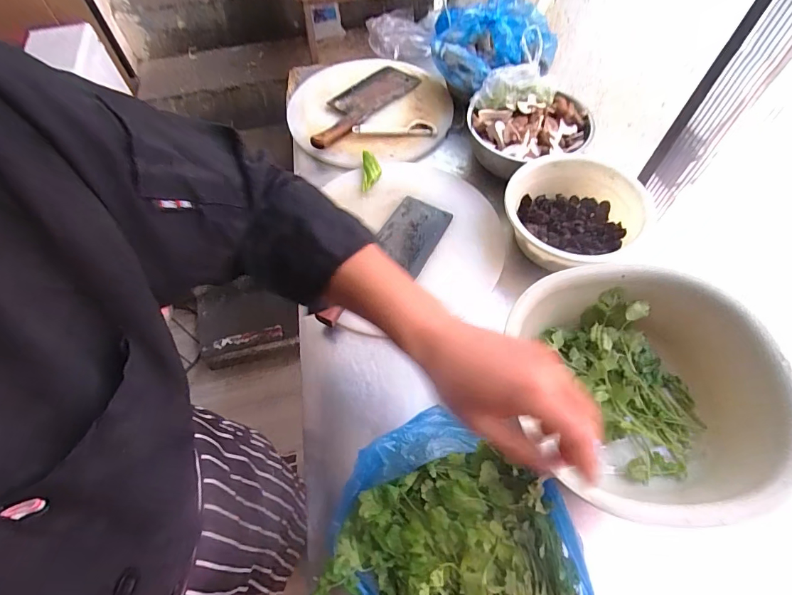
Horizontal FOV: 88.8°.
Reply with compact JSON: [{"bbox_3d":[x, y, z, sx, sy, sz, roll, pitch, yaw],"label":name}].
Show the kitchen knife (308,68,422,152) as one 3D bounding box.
[{"bbox_3d":[-0.078,-0.428,0.872,0.098,0.032,0.310,33,66,19],"label":"kitchen knife"}]

